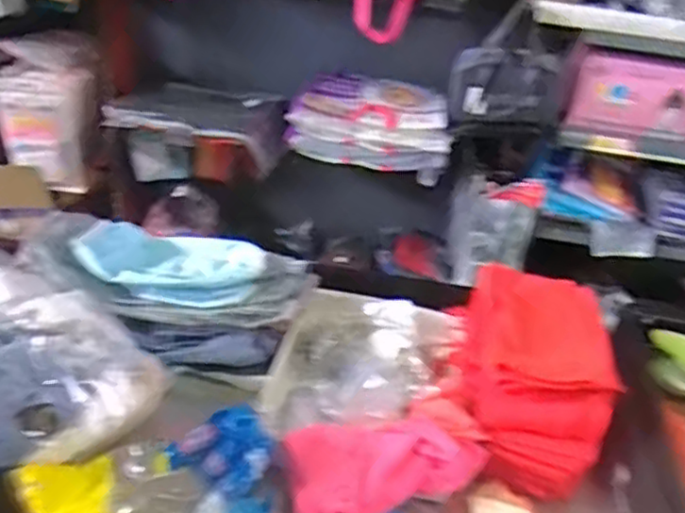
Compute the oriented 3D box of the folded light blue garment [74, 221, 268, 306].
[{"bbox_3d":[-0.264,0.006,1.120,0.275,0.068,0.145,14,32,11],"label":"folded light blue garment"}]

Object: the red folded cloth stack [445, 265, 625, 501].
[{"bbox_3d":[0.266,0.156,1.008,0.182,0.136,0.334,10,31,3],"label":"red folded cloth stack"}]

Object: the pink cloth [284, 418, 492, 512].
[{"bbox_3d":[0.058,0.257,0.875,0.243,0.050,0.123,1,32,-11],"label":"pink cloth"}]

